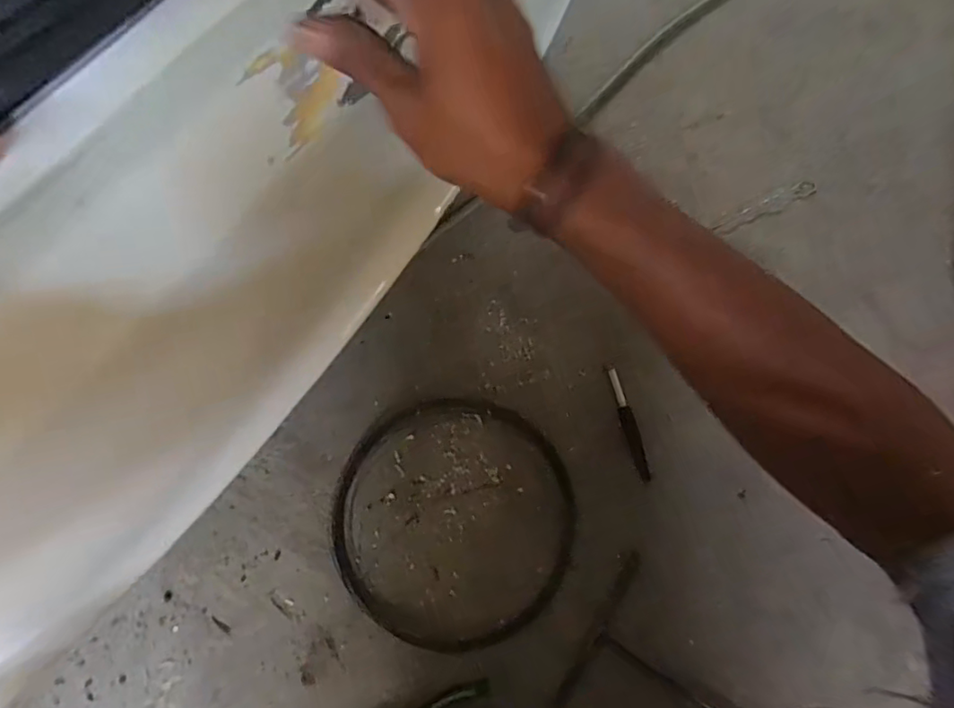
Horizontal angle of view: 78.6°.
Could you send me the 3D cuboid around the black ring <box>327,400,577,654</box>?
[{"bbox_3d":[-0.028,0.195,0.711,0.294,0.011,0.295,-1,65,2],"label":"black ring"}]

